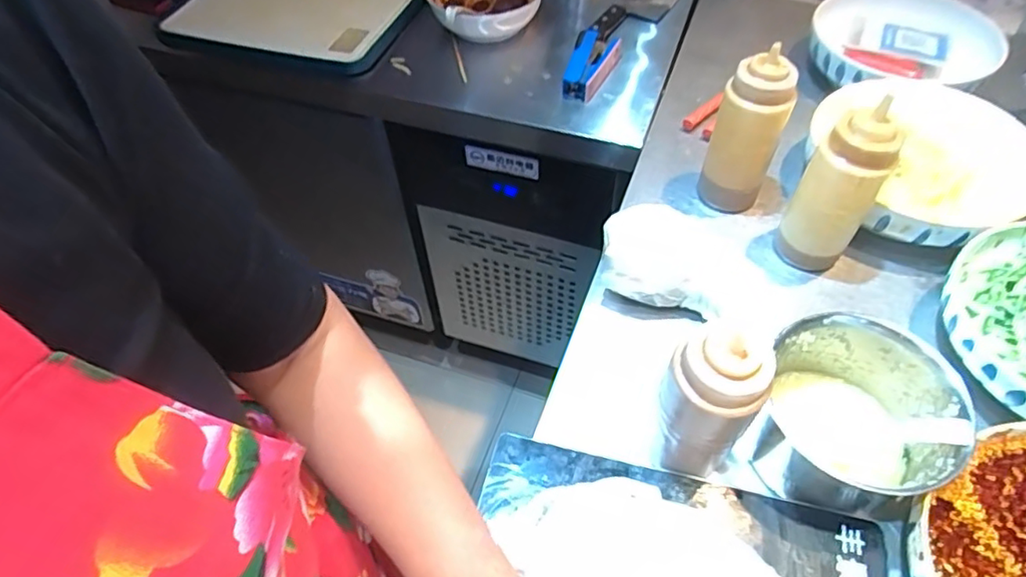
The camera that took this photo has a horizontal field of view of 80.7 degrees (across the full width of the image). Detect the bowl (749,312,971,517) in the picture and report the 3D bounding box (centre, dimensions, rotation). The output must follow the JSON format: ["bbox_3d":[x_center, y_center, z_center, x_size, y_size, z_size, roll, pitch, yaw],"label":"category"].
[{"bbox_3d":[0.267,0.109,0.483,0.124,0.107,0.132,-2,54,3],"label":"bowl"}]

